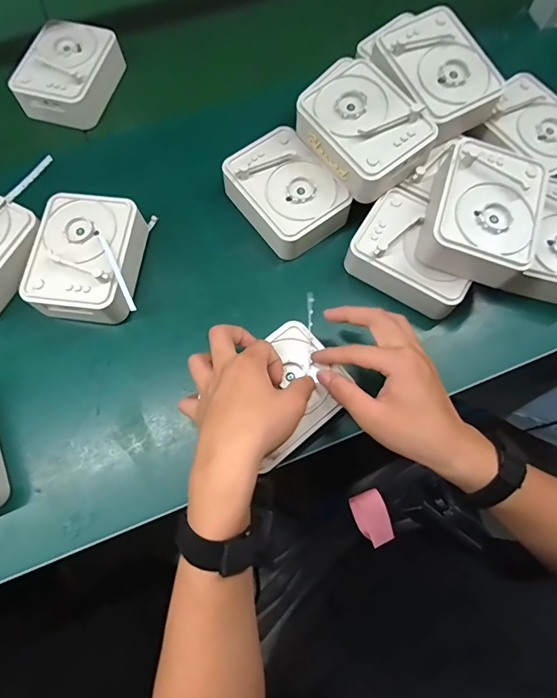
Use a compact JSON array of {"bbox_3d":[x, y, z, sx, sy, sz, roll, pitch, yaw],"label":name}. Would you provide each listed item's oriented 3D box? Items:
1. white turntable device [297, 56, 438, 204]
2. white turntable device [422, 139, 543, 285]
[{"bbox_3d":[0.088,-0.231,0.455,0.096,0.055,0.129,-37,75,-12],"label":"white turntable device"},{"bbox_3d":[0.200,-0.132,0.425,0.096,0.053,0.127,17,72,5],"label":"white turntable device"}]

